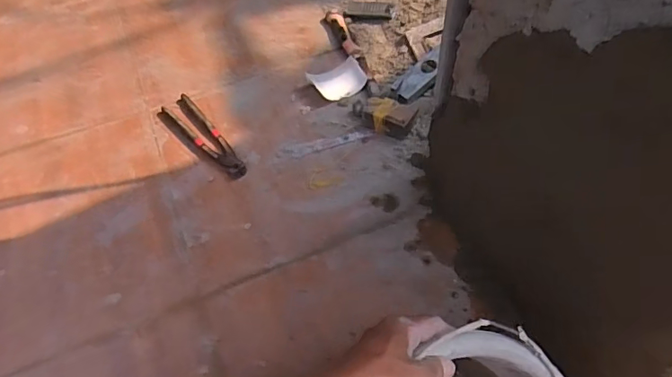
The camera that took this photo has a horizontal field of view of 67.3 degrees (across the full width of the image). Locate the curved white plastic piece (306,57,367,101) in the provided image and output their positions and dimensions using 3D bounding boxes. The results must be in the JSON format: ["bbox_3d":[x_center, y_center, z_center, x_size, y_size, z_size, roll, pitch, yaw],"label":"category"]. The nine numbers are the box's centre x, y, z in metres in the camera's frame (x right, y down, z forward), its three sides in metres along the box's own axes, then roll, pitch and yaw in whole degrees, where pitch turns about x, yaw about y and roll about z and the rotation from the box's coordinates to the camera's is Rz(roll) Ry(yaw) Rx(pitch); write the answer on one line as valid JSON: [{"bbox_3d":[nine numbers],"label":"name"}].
[{"bbox_3d":[0.003,-0.188,0.893,0.096,0.031,0.062,-20,55,-12],"label":"curved white plastic piece"}]

